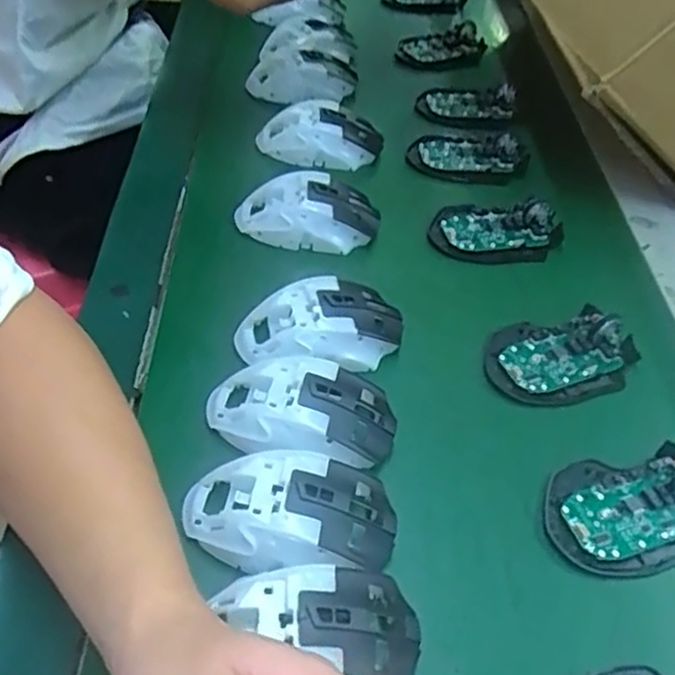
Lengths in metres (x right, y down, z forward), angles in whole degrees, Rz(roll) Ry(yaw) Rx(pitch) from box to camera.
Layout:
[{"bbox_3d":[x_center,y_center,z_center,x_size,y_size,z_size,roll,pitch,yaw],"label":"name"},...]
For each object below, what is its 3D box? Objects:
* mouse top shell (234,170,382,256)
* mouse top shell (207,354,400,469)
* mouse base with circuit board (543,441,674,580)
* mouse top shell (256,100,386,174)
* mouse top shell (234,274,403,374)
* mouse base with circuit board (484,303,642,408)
[{"bbox_3d":[-0.025,-0.106,0.575,0.120,0.035,0.063,2,47,-4],"label":"mouse top shell"},{"bbox_3d":[-0.023,0.047,0.437,0.117,0.035,0.063,13,47,6],"label":"mouse top shell"},{"bbox_3d":[0.186,0.104,0.424,0.114,0.023,0.073,-7,48,-13],"label":"mouse base with circuit board"},{"bbox_3d":[-0.016,-0.194,0.658,0.116,0.035,0.062,-1,47,-7],"label":"mouse top shell"},{"bbox_3d":[-0.011,-0.010,0.489,0.120,0.032,0.068,-2,47,-8],"label":"mouse top shell"},{"bbox_3d":[0.167,0.011,0.503,0.111,0.028,0.075,2,47,-4],"label":"mouse base with circuit board"}]

